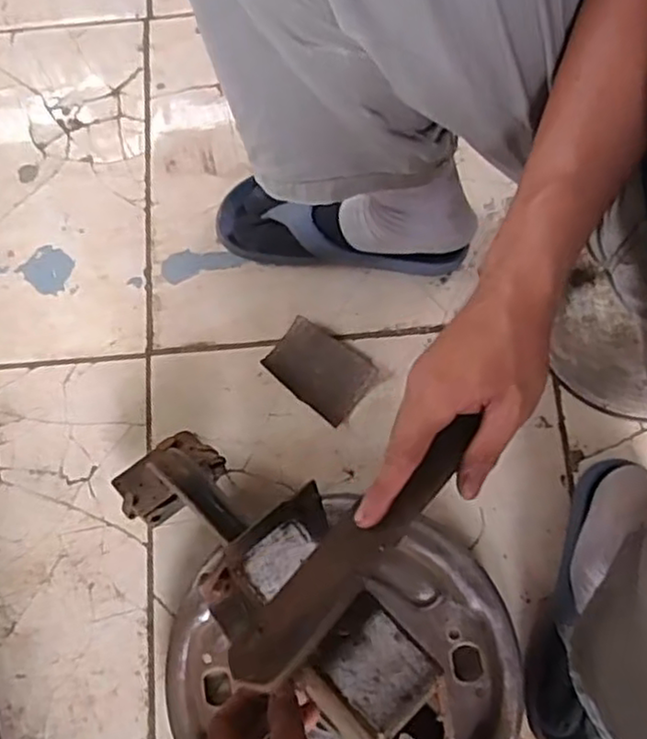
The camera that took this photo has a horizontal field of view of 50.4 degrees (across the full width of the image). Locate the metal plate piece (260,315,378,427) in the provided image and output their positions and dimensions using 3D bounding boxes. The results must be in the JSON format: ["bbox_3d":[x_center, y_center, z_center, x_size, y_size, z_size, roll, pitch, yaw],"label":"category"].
[{"bbox_3d":[-0.004,-0.001,0.701,0.101,0.004,0.071,38,87,7],"label":"metal plate piece"}]

